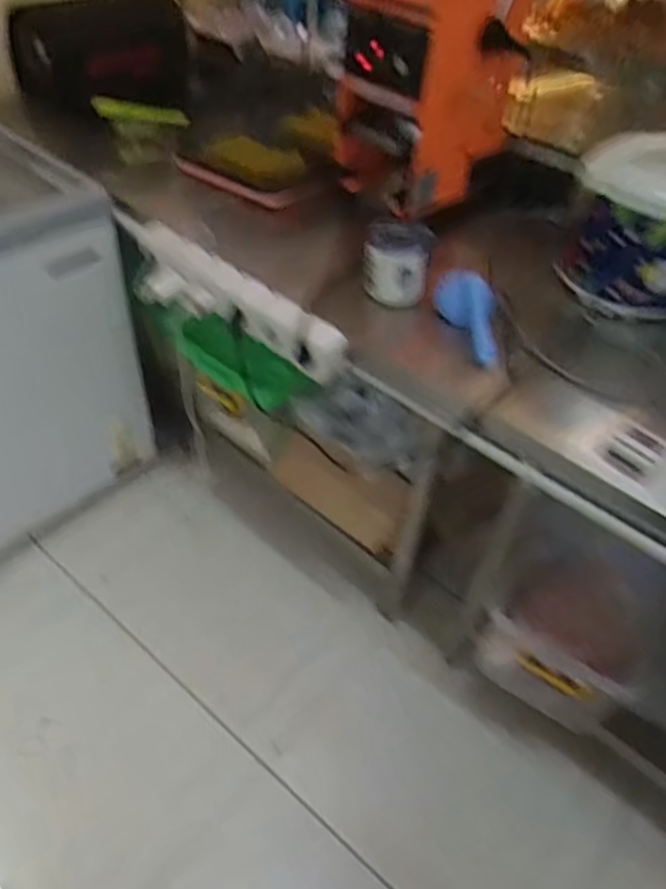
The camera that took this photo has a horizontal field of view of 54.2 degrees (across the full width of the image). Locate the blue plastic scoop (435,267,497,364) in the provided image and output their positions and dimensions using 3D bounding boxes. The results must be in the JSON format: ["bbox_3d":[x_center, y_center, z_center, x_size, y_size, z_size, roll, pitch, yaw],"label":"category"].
[{"bbox_3d":[0.205,-0.197,1.014,0.095,0.149,0.030,-6,5,42],"label":"blue plastic scoop"}]

